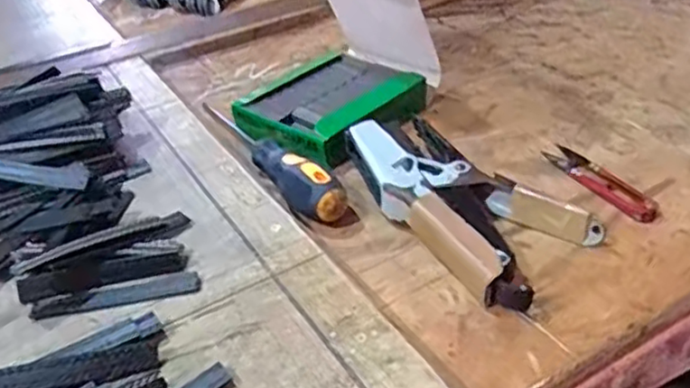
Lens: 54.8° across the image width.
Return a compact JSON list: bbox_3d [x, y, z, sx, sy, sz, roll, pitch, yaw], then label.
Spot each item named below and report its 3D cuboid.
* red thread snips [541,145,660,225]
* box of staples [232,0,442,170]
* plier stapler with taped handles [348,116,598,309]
[{"bbox_3d":[0.178,-0.011,0.464,0.023,0.008,0.098,-21,37,-19],"label":"red thread snips"},{"bbox_3d":[-0.008,-0.116,0.534,0.108,0.124,0.156,24,45,36],"label":"box of staples"},{"bbox_3d":[0.066,0.002,0.440,0.098,0.034,0.189,-28,40,-27],"label":"plier stapler with taped handles"}]

